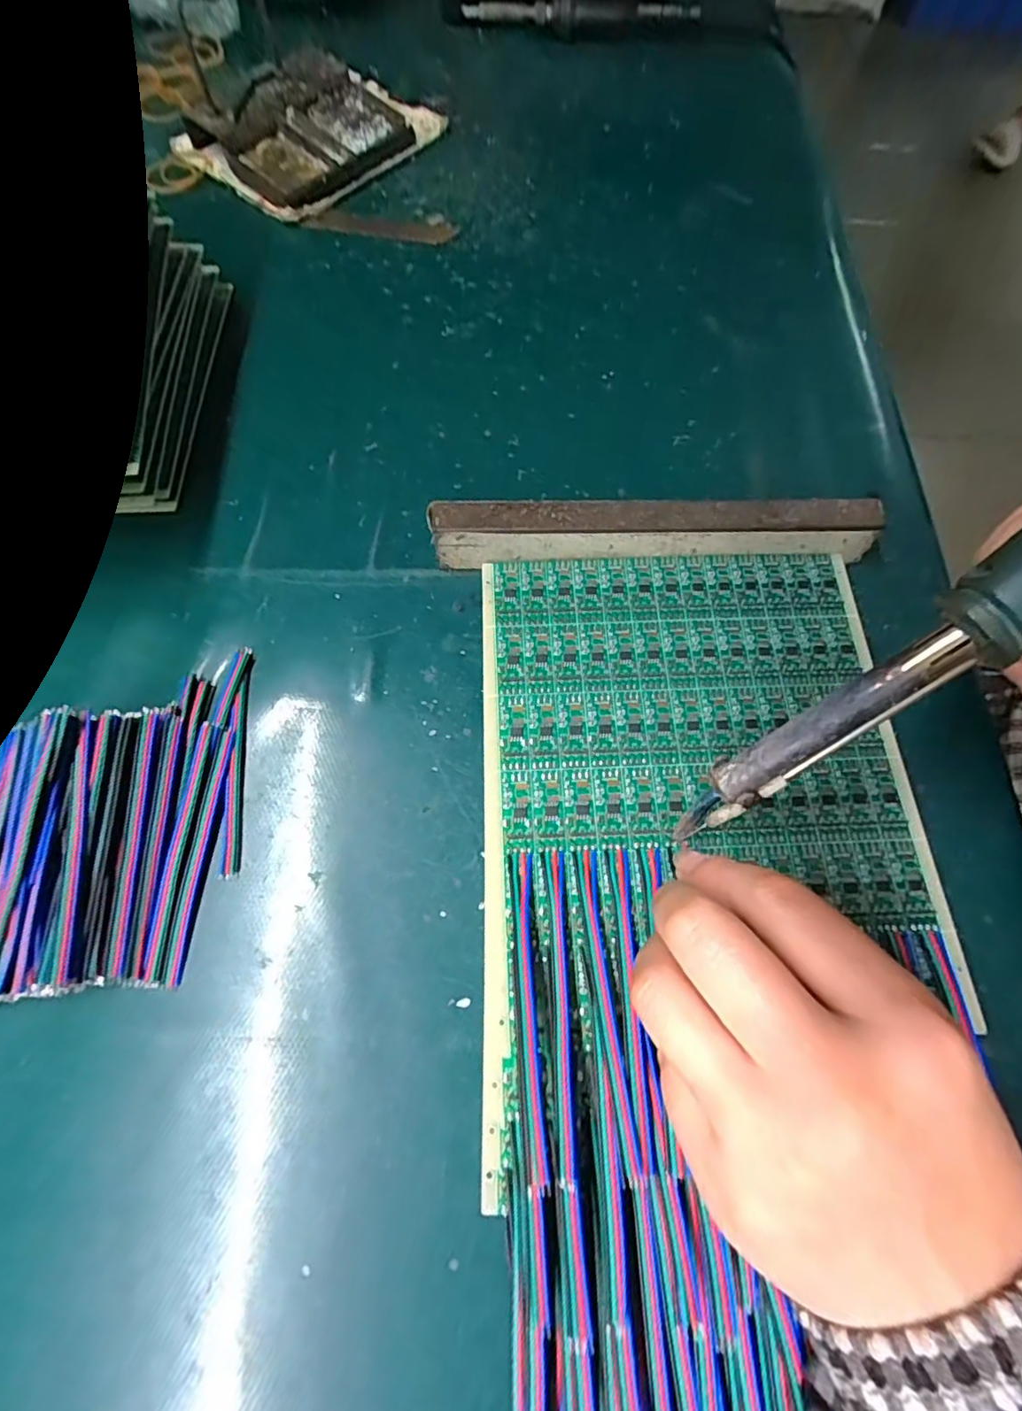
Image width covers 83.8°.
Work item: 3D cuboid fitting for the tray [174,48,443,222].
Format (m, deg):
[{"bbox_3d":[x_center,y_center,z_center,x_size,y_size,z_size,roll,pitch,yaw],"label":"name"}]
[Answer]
[{"bbox_3d":[-0.130,-0.392,0.382,0.109,0.032,0.148,38,73,14],"label":"tray"}]

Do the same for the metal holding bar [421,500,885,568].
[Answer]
[{"bbox_3d":[0.064,-0.078,0.261,0.194,0.030,0.017,-1,68,-1],"label":"metal holding bar"}]

